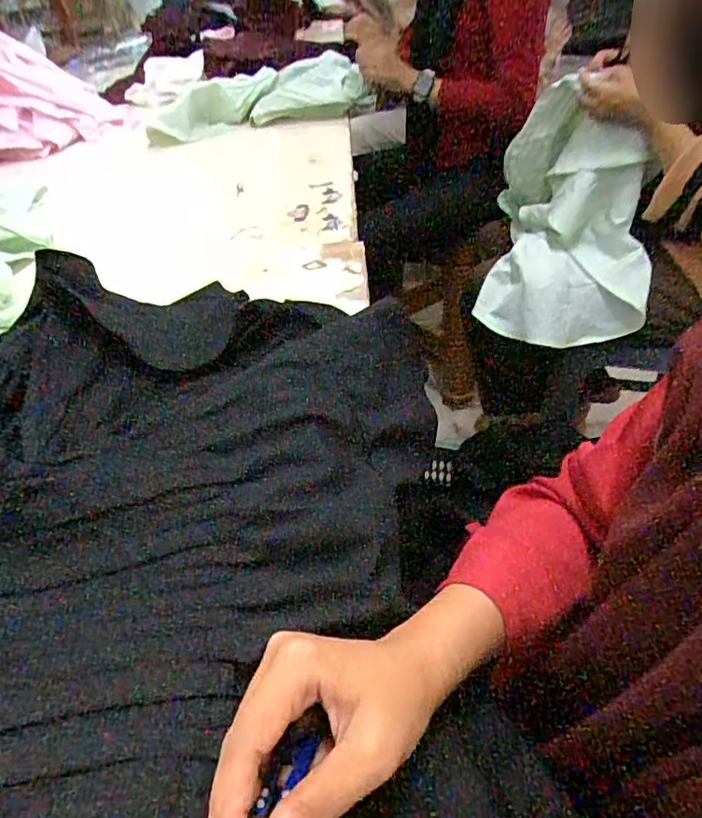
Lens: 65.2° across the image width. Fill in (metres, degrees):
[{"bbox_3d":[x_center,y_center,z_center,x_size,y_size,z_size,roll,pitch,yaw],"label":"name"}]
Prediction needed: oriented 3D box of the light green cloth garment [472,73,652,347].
[{"bbox_3d":[0.382,-0.337,0.939,0.261,0.334,0.344,9,44,18],"label":"light green cloth garment"}]

